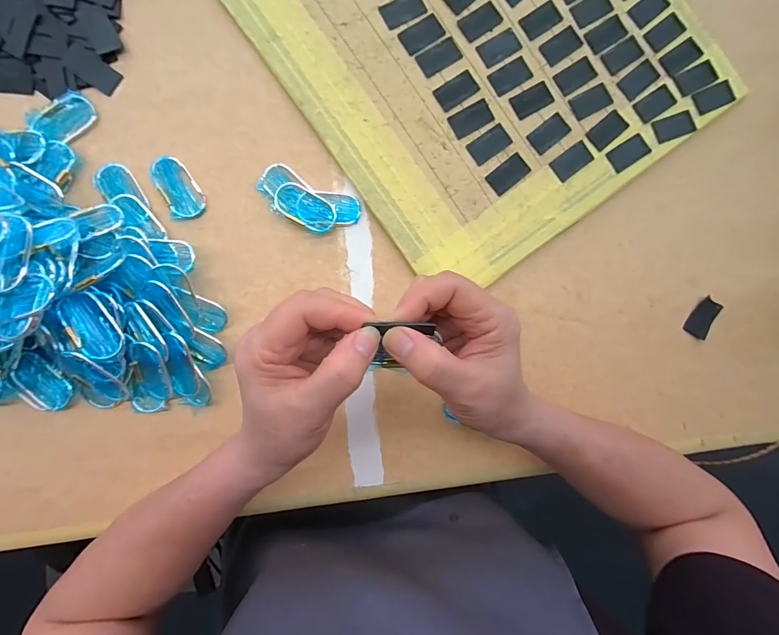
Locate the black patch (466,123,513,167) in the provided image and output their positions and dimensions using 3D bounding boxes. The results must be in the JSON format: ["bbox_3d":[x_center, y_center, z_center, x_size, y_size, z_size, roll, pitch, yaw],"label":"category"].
[{"bbox_3d":[0.097,-0.167,0.344,0.043,0.004,0.024,-37,93,-4],"label":"black patch"}]

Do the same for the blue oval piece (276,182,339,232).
[{"bbox_3d":[-0.078,-0.102,0.334,0.058,0.008,0.031,30,87,-4],"label":"blue oval piece"}]

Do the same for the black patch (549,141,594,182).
[{"bbox_3d":[0.181,-0.154,0.354,0.042,0.004,0.023,-37,93,-5],"label":"black patch"}]

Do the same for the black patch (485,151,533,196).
[{"bbox_3d":[0.115,-0.139,0.345,0.041,0.004,0.023,-39,93,-4],"label":"black patch"}]

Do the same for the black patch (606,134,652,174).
[{"bbox_3d":[0.240,-0.165,0.359,0.044,0.004,0.023,-34,92,-5],"label":"black patch"}]

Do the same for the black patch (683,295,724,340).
[{"bbox_3d":[0.322,0.001,0.368,0.024,0.006,0.040,37,86,-4],"label":"black patch"}]

